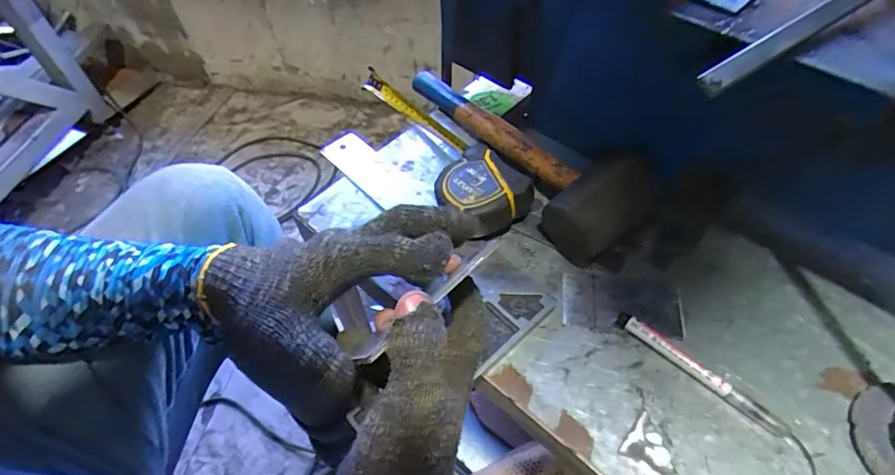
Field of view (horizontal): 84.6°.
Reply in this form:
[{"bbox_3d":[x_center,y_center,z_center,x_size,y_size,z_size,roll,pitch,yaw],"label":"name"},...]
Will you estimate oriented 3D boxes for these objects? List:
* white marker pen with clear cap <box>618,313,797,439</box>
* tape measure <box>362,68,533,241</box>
[{"bbox_3d":[0.194,0.103,0.381,0.137,0.016,0.013,36,62,25],"label":"white marker pen with clear cap"},{"bbox_3d":[-0.018,-0.103,0.520,0.074,0.042,0.282,-24,49,-16],"label":"tape measure"}]

